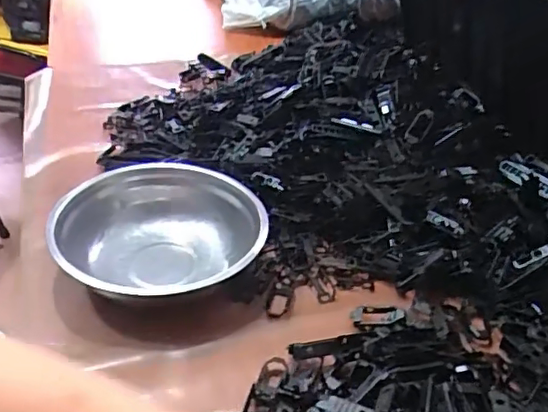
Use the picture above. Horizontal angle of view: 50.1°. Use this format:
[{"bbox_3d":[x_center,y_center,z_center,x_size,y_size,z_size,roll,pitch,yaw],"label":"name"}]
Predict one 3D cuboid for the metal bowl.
[{"bbox_3d":[-0.109,0.032,0.586,0.194,0.062,0.201,2,34,-1],"label":"metal bowl"}]

